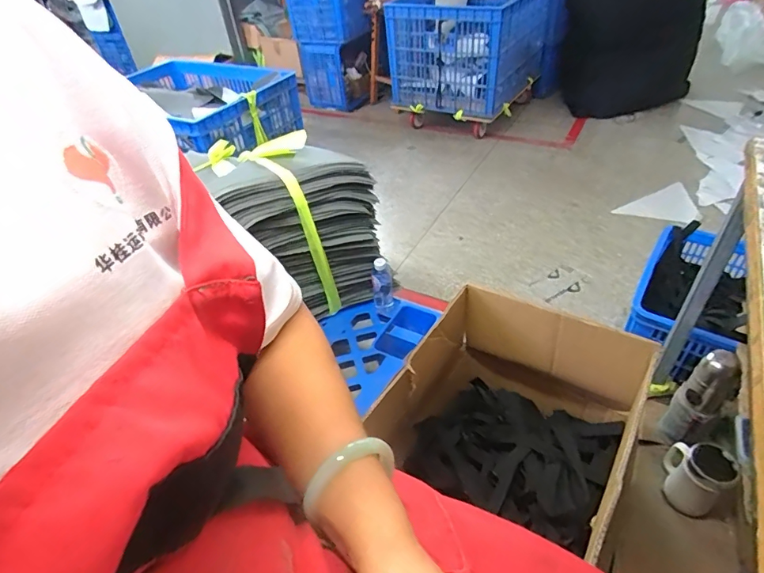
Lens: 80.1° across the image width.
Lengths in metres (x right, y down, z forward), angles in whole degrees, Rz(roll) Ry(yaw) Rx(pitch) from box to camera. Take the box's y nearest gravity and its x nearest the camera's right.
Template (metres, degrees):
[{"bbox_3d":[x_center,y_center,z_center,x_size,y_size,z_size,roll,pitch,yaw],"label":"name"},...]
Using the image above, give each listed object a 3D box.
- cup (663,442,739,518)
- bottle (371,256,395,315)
[{"bbox_3d":[0.561,0.339,0.820,0.075,0.128,0.101,-33,48,-28],"label":"cup"},{"bbox_3d":[0.001,-0.003,1.334,0.062,0.185,0.060,-8,41,-2],"label":"bottle"}]

